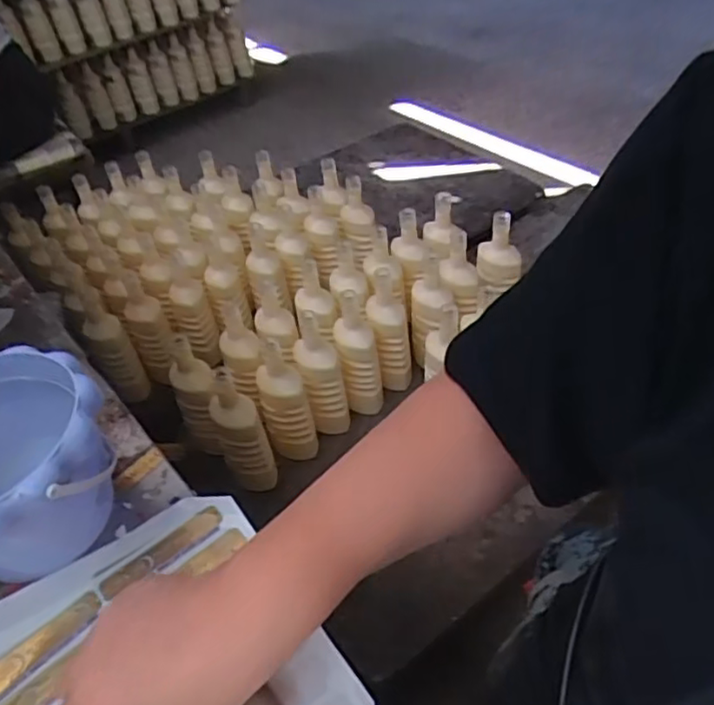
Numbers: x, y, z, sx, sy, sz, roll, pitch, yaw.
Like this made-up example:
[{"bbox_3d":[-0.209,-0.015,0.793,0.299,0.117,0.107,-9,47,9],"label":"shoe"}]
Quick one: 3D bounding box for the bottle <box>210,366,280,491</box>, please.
[{"bbox_3d":[-0.191,0.137,1.073,0.076,0.229,0.070,-22,45,-15],"label":"bottle"}]

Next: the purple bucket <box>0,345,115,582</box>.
[{"bbox_3d":[-0.244,0.092,0.449,0.151,0.113,0.149,-4,43,4],"label":"purple bucket"}]

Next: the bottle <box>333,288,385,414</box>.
[{"bbox_3d":[0.003,0.006,1.183,0.076,0.244,0.069,-6,43,1],"label":"bottle"}]

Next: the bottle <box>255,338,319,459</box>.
[{"bbox_3d":[-0.120,0.090,1.099,0.077,0.246,0.072,-17,44,-10],"label":"bottle"}]

